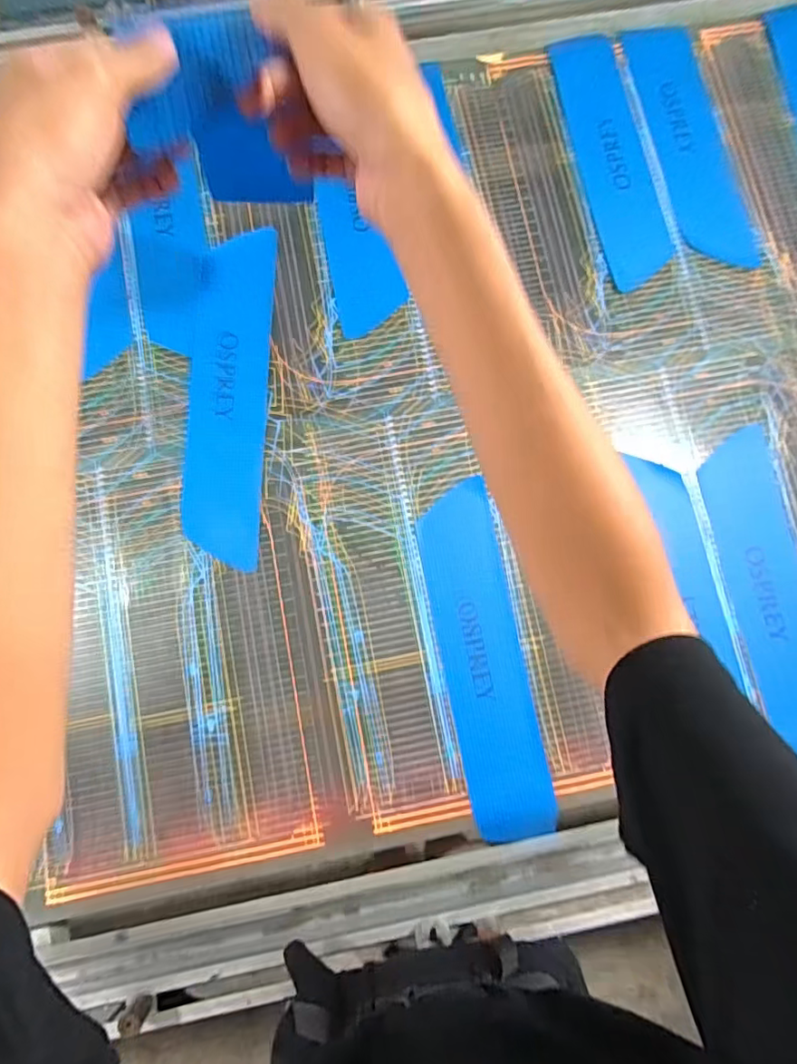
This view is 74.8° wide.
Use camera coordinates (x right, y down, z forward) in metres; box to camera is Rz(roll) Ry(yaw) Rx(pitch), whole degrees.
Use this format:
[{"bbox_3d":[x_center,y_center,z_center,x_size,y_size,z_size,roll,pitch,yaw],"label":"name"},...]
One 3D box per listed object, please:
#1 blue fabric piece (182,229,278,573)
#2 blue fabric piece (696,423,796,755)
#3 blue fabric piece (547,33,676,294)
[{"bbox_3d":[-0.236,-0.195,0.722,0.111,0.006,0.476,0,79,1],"label":"blue fabric piece"},{"bbox_3d":[0.503,0.083,0.699,0.116,0.032,0.434,-11,80,2],"label":"blue fabric piece"},{"bbox_3d":[0.327,-0.577,0.799,0.108,0.010,0.435,-11,82,-5],"label":"blue fabric piece"}]

